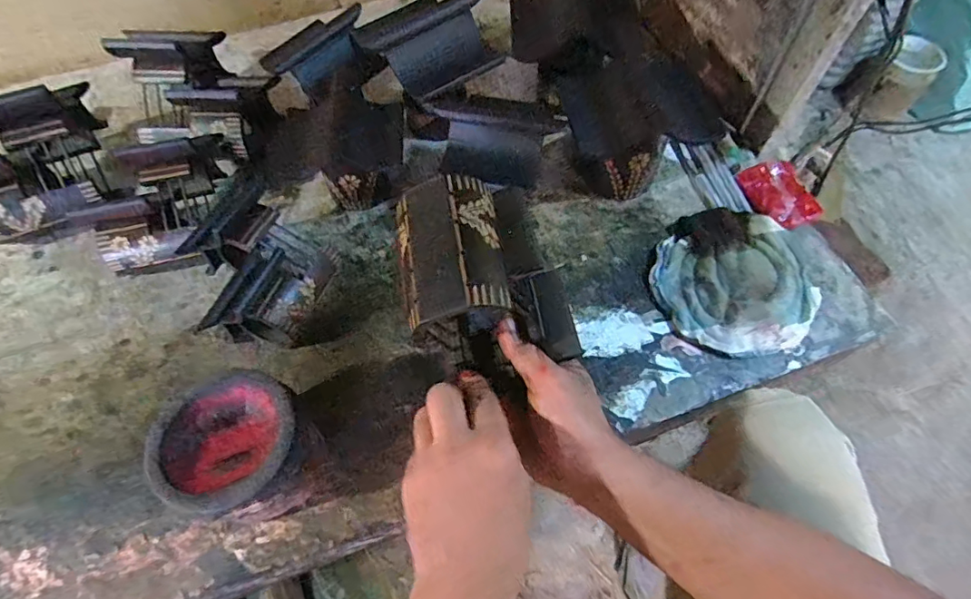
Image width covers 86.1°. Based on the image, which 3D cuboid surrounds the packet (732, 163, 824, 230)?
[{"bbox_3d":[0.335,-0.120,0.598,0.059,0.025,0.087,-13,58,-6],"label":"packet"}]

